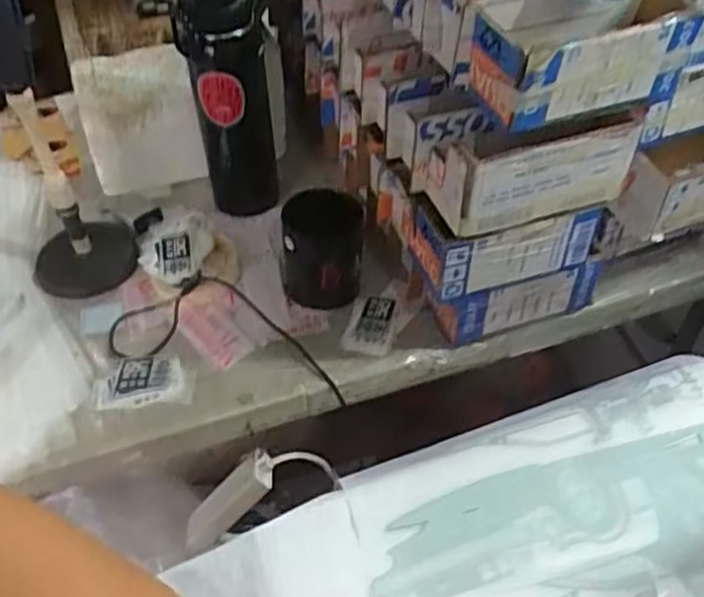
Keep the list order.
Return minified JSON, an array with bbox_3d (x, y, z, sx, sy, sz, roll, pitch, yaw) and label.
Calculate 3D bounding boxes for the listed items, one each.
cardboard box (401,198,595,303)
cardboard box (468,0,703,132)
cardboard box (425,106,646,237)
[{"bbox_3d":[0.133,-0.055,0.644,0.146,0.076,0.068,-14,48,-12],"label":"cardboard box"},{"bbox_3d":[0.172,-0.184,0.542,0.160,0.068,0.075,-17,48,-15],"label":"cardboard box"},{"bbox_3d":[0.141,-0.112,0.585,0.154,0.083,0.070,-17,48,-14],"label":"cardboard box"}]

